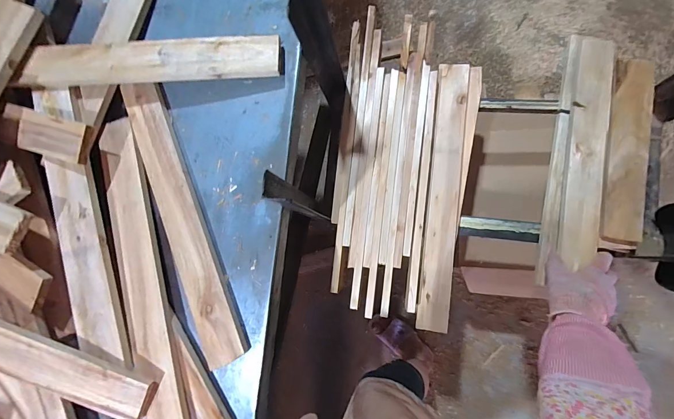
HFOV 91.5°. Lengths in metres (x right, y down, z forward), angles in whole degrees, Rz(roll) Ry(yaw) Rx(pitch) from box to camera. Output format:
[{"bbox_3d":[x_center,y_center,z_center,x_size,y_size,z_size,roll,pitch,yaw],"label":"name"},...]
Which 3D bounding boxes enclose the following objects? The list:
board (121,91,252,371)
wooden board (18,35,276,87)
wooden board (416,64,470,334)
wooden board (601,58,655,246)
[{"bbox_3d":[-0.242,0.016,0.504,0.073,0.014,0.445,-21,86,7],"label":"board"},{"bbox_3d":[-0.284,-0.217,0.489,0.389,0.026,0.066,1,89,3],"label":"wooden board"},{"bbox_3d":[0.214,-0.028,0.655,0.062,0.019,0.526,5,88,10],"label":"wooden board"},{"bbox_3d":[0.524,-0.106,0.587,0.062,0.022,0.327,8,88,10],"label":"wooden board"}]

